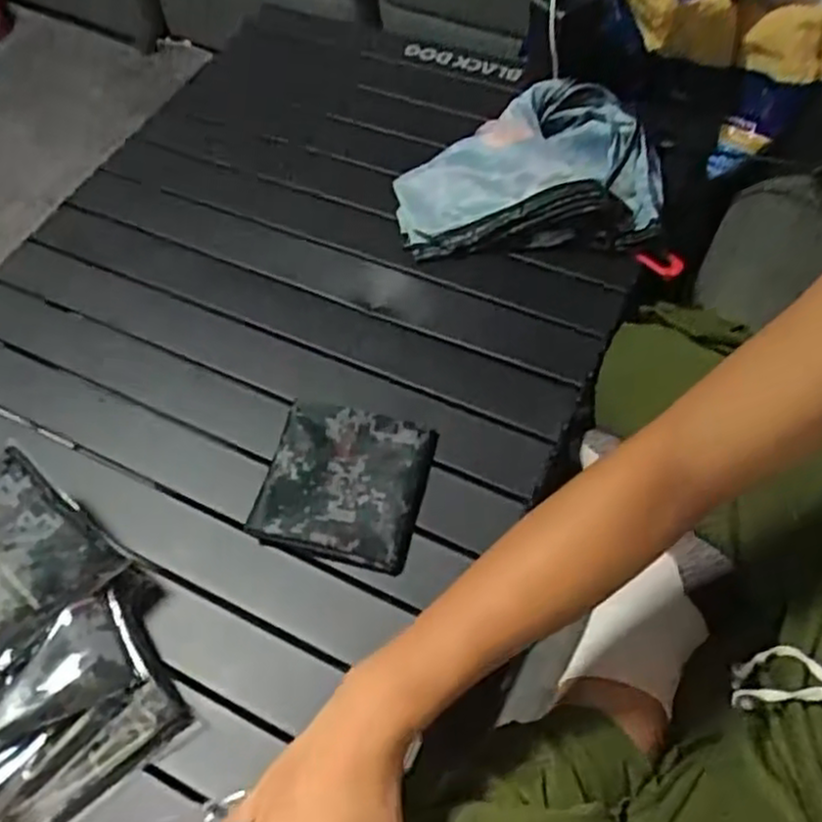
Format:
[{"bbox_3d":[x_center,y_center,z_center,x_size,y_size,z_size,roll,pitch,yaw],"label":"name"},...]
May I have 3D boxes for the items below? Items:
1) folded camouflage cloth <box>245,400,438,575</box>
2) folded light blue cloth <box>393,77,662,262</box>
[{"bbox_3d":[-0.053,0.058,0.608,0.124,0.024,0.125,9,59,10],"label":"folded camouflage cloth"},{"bbox_3d":[0.111,-0.226,0.736,0.246,0.075,0.150,-2,58,4],"label":"folded light blue cloth"}]

